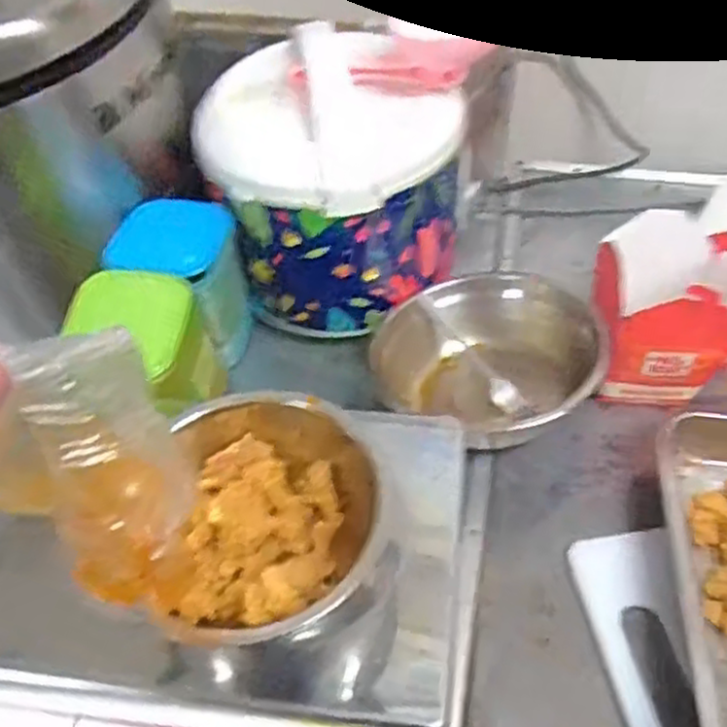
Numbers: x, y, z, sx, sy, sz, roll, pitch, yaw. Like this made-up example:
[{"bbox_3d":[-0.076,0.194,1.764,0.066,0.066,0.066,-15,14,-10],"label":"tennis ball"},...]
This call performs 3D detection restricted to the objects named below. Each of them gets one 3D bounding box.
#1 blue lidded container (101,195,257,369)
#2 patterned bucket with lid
[{"bbox_3d":[-0.171,-0.069,0.717,0.100,0.161,0.107,14,51,14],"label":"blue lidded container"},{"bbox_3d":[-0.021,-0.175,0.724,0.233,0.228,0.201,-36,57,-26],"label":"patterned bucket with lid"}]

